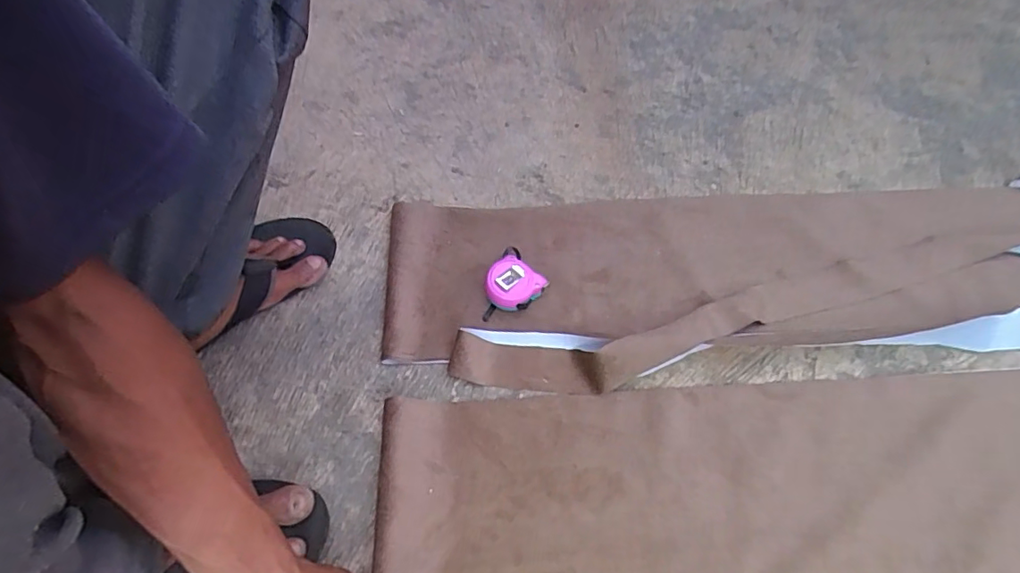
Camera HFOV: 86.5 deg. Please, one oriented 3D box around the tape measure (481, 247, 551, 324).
[{"bbox_3d":[-0.006,-0.002,0.628,0.076,0.031,0.067,-34,65,-17],"label":"tape measure"}]

